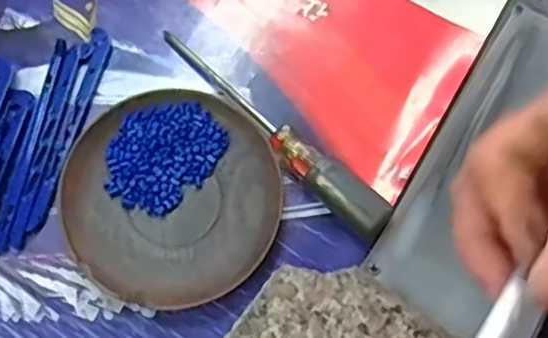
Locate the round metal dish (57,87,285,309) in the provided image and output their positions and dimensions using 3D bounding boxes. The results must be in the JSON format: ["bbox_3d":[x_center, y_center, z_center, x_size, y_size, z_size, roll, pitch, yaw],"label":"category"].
[{"bbox_3d":[-0.054,0.015,0.345,0.113,0.016,0.112,1,73,-2],"label":"round metal dish"}]

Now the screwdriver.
[{"bbox_3d":[-0.003,-0.023,0.355,0.165,0.022,0.022,43,77,10],"label":"screwdriver"}]

